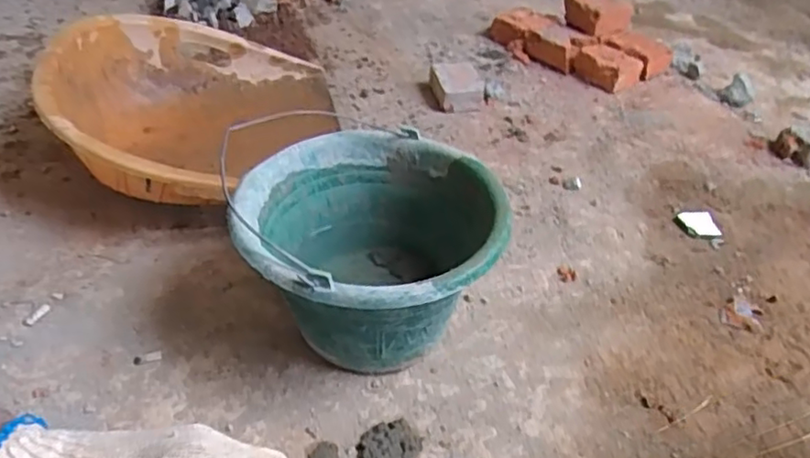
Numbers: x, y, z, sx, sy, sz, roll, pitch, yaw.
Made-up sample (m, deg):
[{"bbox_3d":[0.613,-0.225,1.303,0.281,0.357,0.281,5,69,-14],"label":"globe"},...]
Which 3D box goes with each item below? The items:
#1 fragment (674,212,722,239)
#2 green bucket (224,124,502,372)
[{"bbox_3d":[0.422,-0.006,0.917,0.045,0.014,0.058,-17,49,-21],"label":"fragment"},{"bbox_3d":[-0.039,0.036,0.694,0.252,0.195,0.251,3,41,-3],"label":"green bucket"}]

